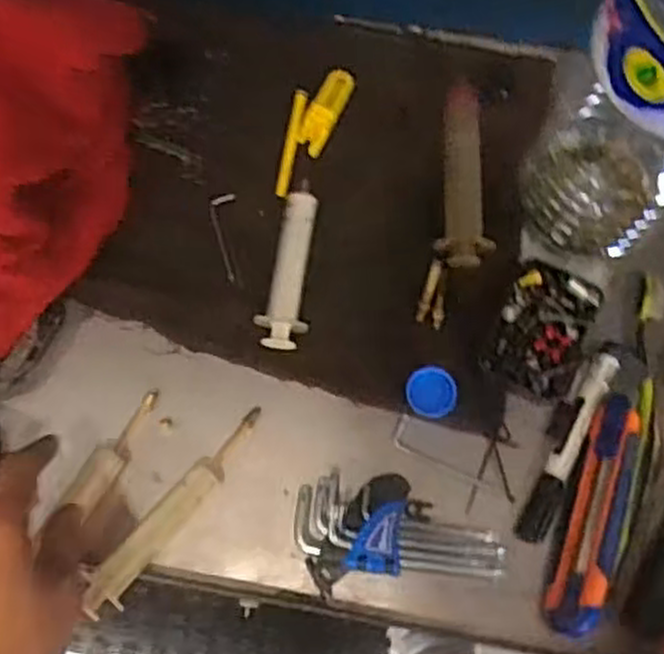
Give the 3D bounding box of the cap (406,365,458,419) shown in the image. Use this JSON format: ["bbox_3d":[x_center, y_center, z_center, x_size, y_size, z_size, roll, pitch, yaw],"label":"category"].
[{"bbox_3d":[0.065,0.043,0.526,0.031,0.009,0.032,0,74,1],"label":"cap"}]

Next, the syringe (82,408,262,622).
[{"bbox_3d":[-0.097,0.113,0.503,0.023,0.015,0.154,37,64,9],"label":"syringe"}]

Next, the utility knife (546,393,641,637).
[{"bbox_3d":[0.164,0.115,0.496,0.031,0.019,0.144,17,75,5],"label":"utility knife"}]

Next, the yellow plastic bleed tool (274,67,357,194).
[{"bbox_3d":[-0.018,-0.143,0.577,0.034,0.004,0.104,25,77,6],"label":"yellow plastic bleed tool"}]

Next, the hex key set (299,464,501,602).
[{"bbox_3d":[0.040,0.124,0.501,0.122,0.020,0.070,-7,74,-1],"label":"hex key set"}]

